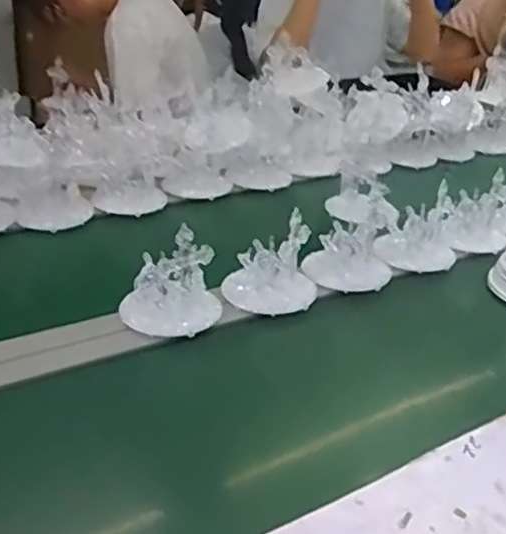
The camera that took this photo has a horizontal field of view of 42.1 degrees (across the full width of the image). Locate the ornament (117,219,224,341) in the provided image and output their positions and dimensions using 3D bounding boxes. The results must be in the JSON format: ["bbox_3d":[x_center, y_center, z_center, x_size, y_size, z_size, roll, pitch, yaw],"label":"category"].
[{"bbox_3d":[-0.098,0.025,0.813,0.124,0.127,0.072,-6,31,-18],"label":"ornament"}]

